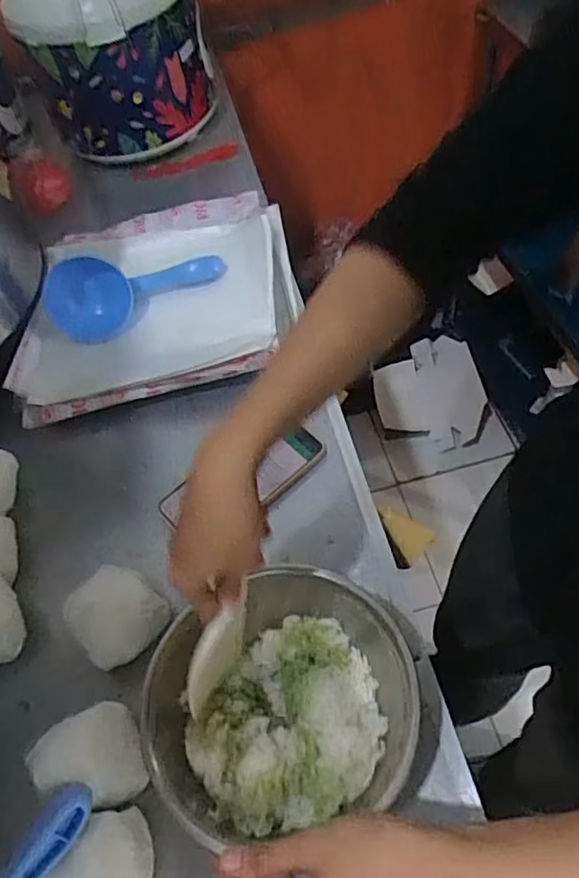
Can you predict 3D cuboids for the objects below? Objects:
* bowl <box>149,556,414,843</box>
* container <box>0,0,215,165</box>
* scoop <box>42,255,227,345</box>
[{"bbox_3d":[-0.009,0.190,0.463,0.191,0.080,0.174,-12,57,-3],"label":"bowl"},{"bbox_3d":[-0.255,-0.587,0.906,0.243,0.210,0.276,-17,57,-3],"label":"container"},{"bbox_3d":[-0.179,-0.174,0.729,0.209,0.055,0.082,-13,57,0],"label":"scoop"}]

